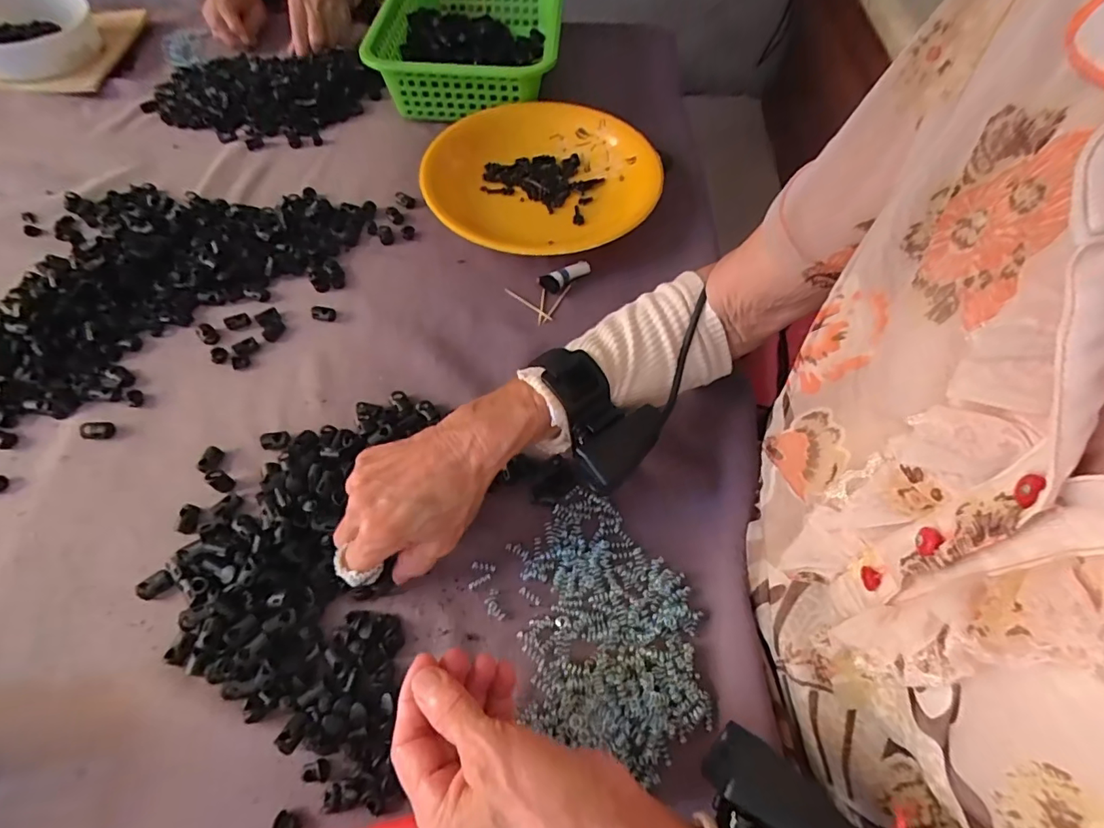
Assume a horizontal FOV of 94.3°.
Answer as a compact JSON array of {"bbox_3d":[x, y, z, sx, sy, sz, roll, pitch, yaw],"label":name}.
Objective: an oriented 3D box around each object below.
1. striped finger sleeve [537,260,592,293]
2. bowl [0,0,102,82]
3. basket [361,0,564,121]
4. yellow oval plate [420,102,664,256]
[{"bbox_3d":[0.012,-0.134,0.494,0.047,0.018,0.021,-31,64,-19],"label":"striped finger sleeve"},{"bbox_3d":[-0.679,-0.495,0.662,0.155,0.063,0.150,1,59,-1],"label":"bowl"},{"bbox_3d":[-0.099,-0.482,0.655,0.200,0.082,0.300,7,59,3],"label":"basket"},{"bbox_3d":[-0.006,-0.245,0.542,0.229,0.048,0.242,19,60,9],"label":"yellow oval plate"}]

